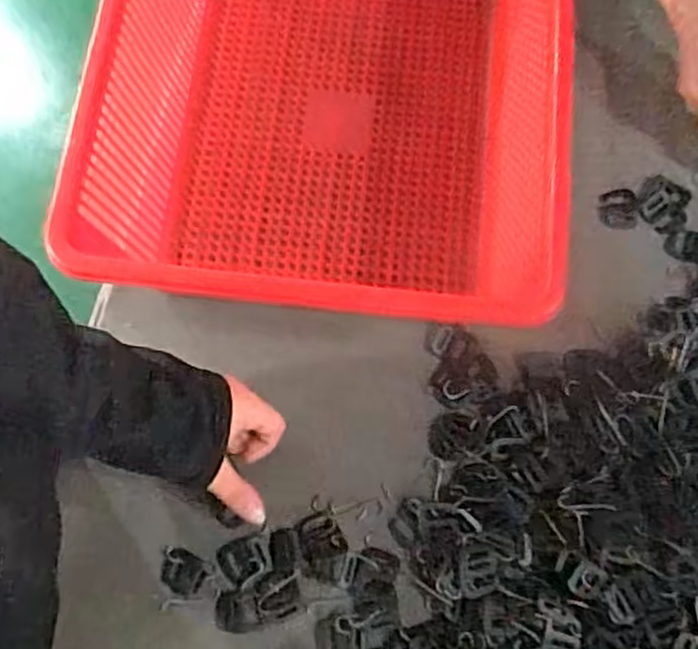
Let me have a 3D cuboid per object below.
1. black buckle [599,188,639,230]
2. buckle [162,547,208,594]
[{"bbox_3d":[0.213,-0.091,0.577,0.028,0.008,0.033,4,74,1],"label":"black buckle"},{"bbox_3d":[-0.112,0.168,0.492,0.028,0.004,0.026,30,76,8],"label":"buckle"}]

